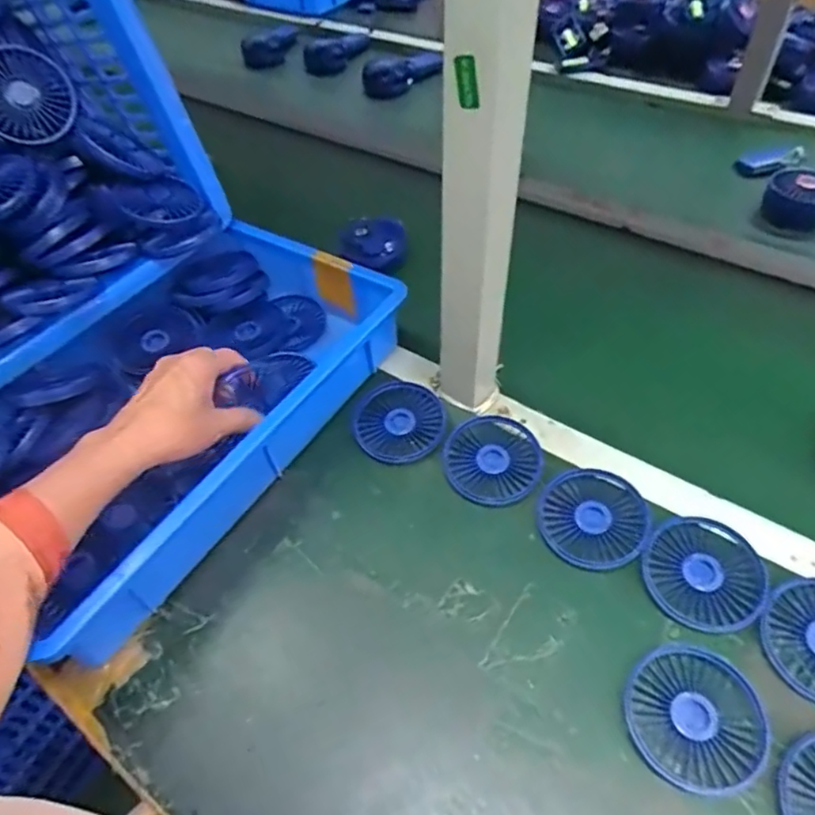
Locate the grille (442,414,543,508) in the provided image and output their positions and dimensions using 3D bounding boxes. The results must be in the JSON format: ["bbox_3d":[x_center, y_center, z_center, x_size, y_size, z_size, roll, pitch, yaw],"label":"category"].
[{"bbox_3d":[0.079,0.046,0.538,0.085,0.016,0.085,-2,51,3],"label":"grille"}]

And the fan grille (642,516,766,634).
[{"bbox_3d":[0.230,0.128,0.458,0.083,0.019,0.085,-22,52,-13],"label":"fan grille"}]

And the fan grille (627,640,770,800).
[{"bbox_3d":[0.196,0.208,0.402,0.090,0.009,0.085,-2,51,3],"label":"fan grille"}]

